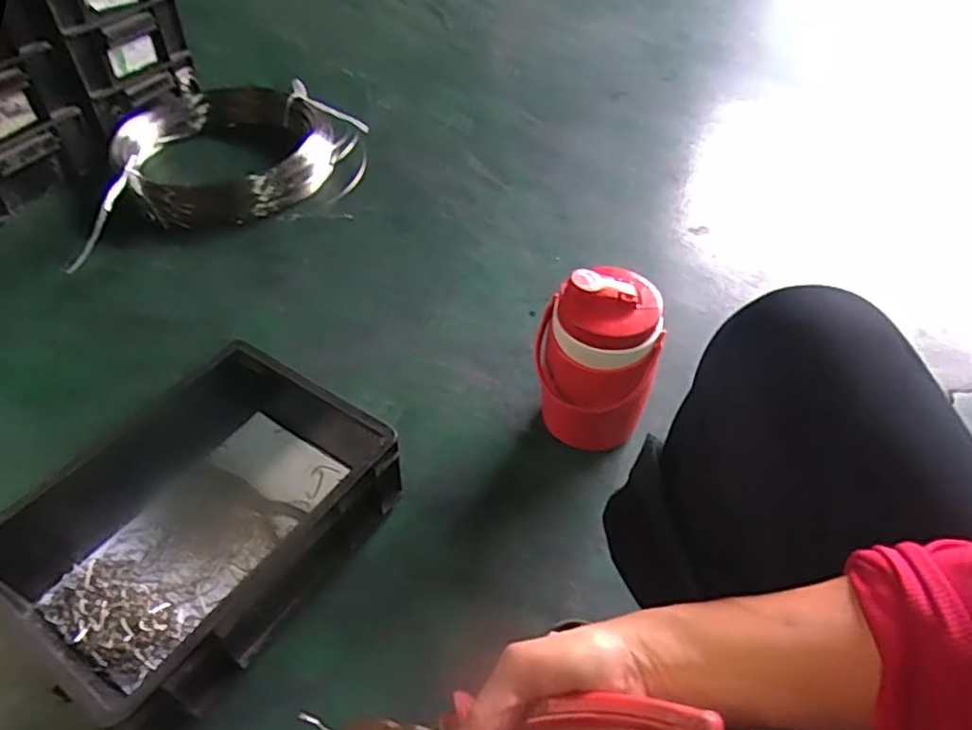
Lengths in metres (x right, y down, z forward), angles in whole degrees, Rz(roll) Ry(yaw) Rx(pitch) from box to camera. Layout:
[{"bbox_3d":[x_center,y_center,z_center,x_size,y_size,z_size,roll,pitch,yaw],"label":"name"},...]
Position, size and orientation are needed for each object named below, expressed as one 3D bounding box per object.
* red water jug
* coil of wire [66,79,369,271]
[{"bbox_3d":[0.121,-0.004,0.737,0.130,0.195,0.118,12,48,10],"label":"red water jug"},{"bbox_3d":[-0.460,-0.381,1.185,0.477,0.092,0.420,-7,47,-9],"label":"coil of wire"}]

